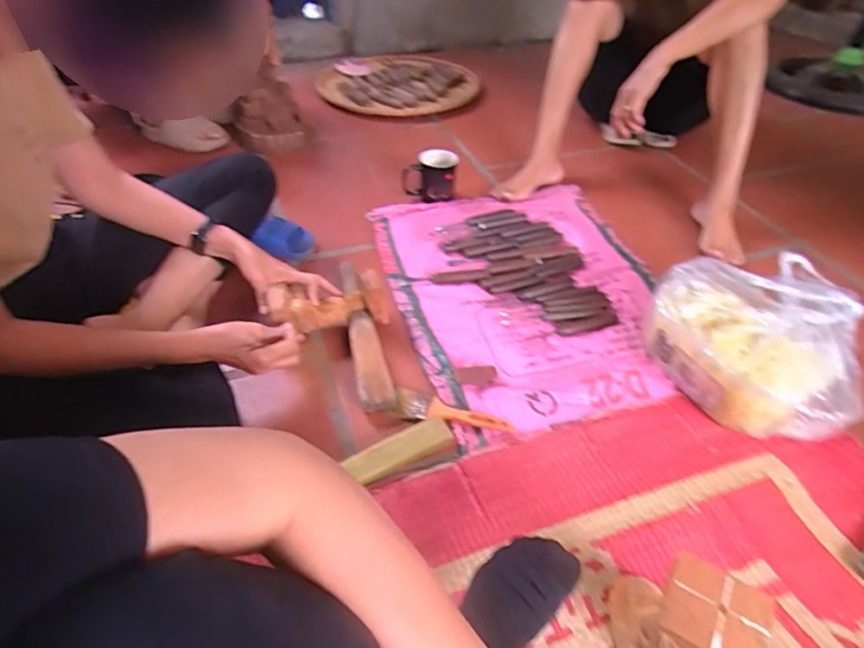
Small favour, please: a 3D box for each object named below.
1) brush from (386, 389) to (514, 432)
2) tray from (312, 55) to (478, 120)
[{"bbox_3d":[0.025,0.129,0.740,0.172,0.019,0.045,16,47,15],"label":"brush"},{"bbox_3d":[-0.104,-0.765,1.639,0.502,0.064,0.449,-11,46,-12],"label":"tray"}]

